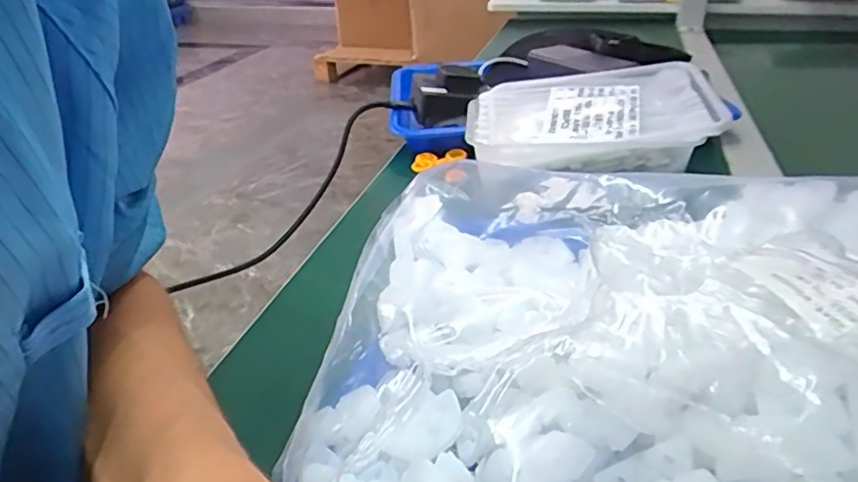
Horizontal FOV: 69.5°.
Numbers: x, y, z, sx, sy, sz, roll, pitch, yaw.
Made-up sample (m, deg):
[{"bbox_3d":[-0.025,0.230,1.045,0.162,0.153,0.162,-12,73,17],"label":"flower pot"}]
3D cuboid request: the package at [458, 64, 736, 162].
[{"bbox_3d":[0.125,-0.099,0.475,0.183,0.033,0.135,-3,30,-1],"label":"package"}]

